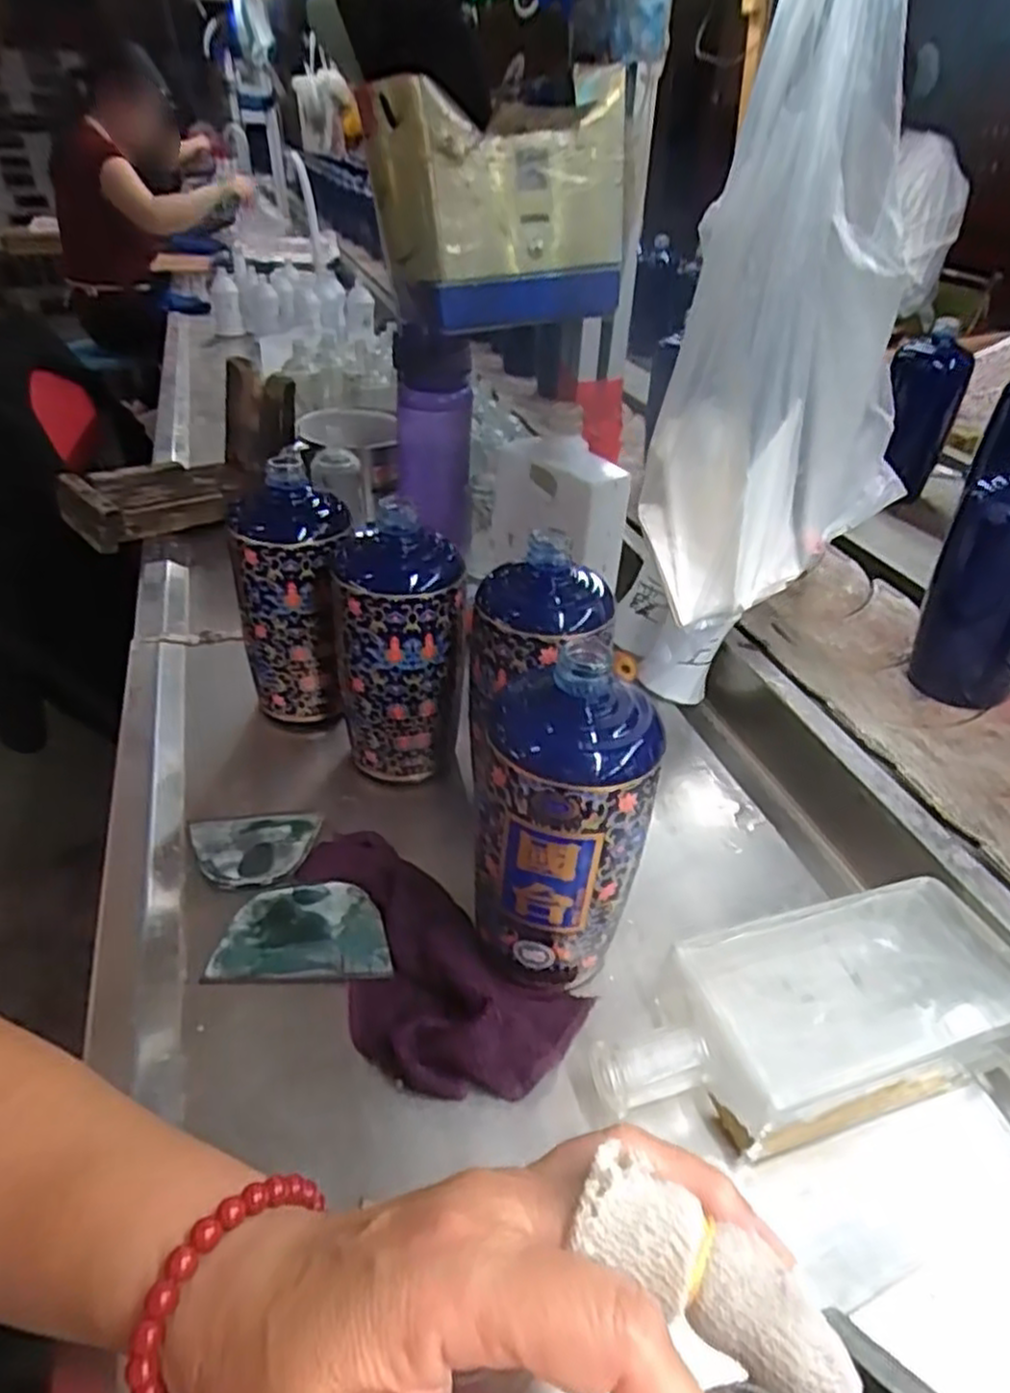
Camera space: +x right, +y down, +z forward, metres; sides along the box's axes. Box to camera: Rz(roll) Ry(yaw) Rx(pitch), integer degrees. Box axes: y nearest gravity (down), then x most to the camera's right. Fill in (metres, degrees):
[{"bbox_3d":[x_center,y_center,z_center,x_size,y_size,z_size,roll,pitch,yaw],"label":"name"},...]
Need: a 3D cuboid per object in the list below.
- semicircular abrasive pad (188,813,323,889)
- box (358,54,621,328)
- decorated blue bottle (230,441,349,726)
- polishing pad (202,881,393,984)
[{"bbox_3d":[-0.154,0.092,0.472,0.075,0.008,0.056,-9,39,-13],"label":"semicircular abrasive pad"},{"bbox_3d":[-0.009,-0.341,0.529,0.151,0.132,0.121,-11,39,-16],"label":"box"},{"bbox_3d":[-0.148,-0.068,0.547,0.079,0.176,0.062,-5,38,-9],"label":"decorated blue bottle"},{"bbox_3d":[-0.113,0.129,0.420,0.093,0.006,0.057,-5,38,-8],"label":"polishing pad"}]

